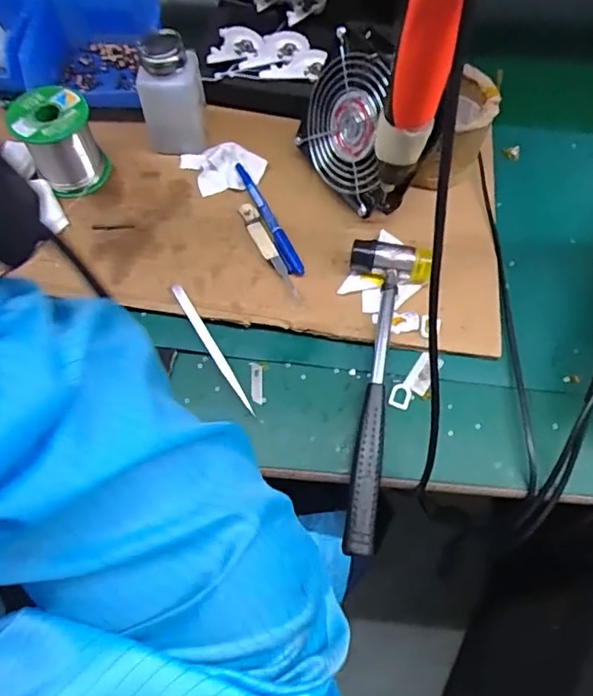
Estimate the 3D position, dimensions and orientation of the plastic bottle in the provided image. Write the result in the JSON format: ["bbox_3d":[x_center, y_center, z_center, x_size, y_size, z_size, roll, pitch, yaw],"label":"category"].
[{"bbox_3d":[-0.119,-0.242,0.504,0.059,0.106,0.051,-10,66,-5],"label":"plastic bottle"}]

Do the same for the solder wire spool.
[{"bbox_3d":[-0.222,-0.193,0.497,0.069,0.071,0.064,-28,69,-13],"label":"solder wire spool"}]

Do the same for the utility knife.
[{"bbox_3d":[-0.027,-0.092,0.491,0.015,0.010,0.106,-22,68,-11],"label":"utility knife"}]

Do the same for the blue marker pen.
[{"bbox_3d":[-0.027,-0.126,0.508,0.014,0.009,0.139,-22,68,-11],"label":"blue marker pen"}]

